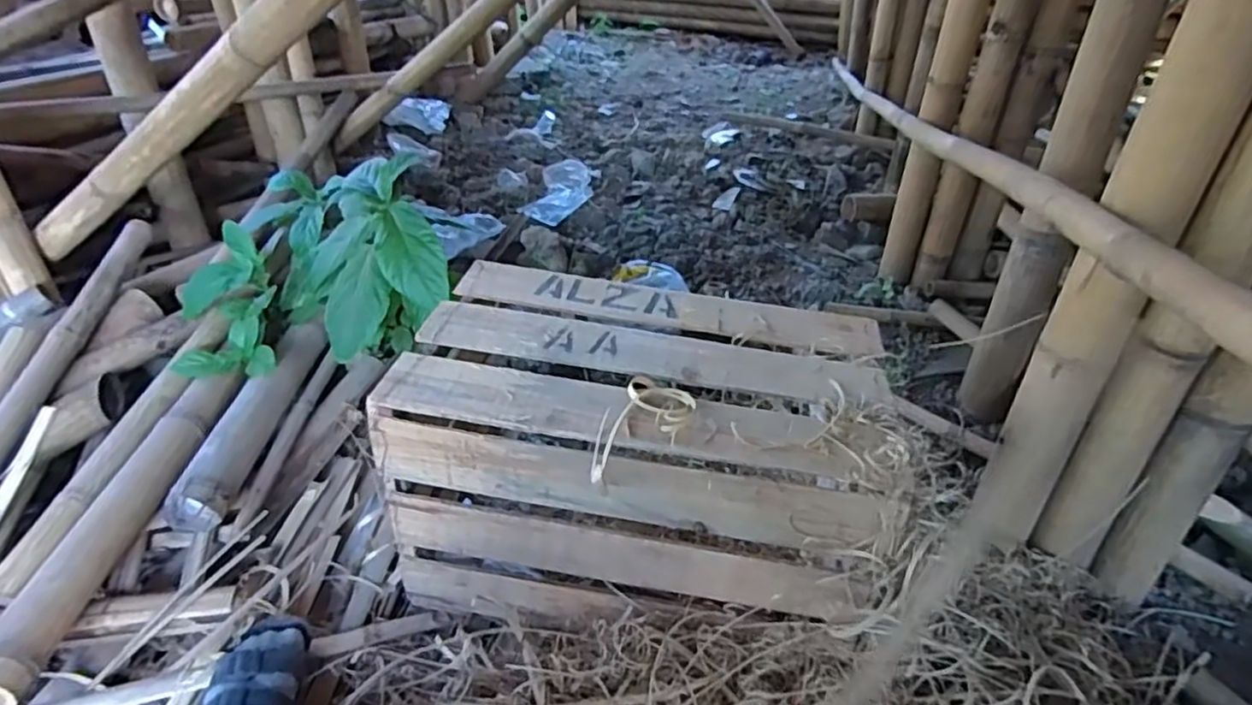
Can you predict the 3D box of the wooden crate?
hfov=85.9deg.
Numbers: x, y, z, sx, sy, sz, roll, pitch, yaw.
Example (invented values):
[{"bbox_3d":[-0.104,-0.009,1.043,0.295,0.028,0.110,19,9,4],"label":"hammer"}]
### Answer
[{"bbox_3d":[0.020,0.134,0.915,0.573,0.317,0.353,10,35,8],"label":"wooden crate"}]

